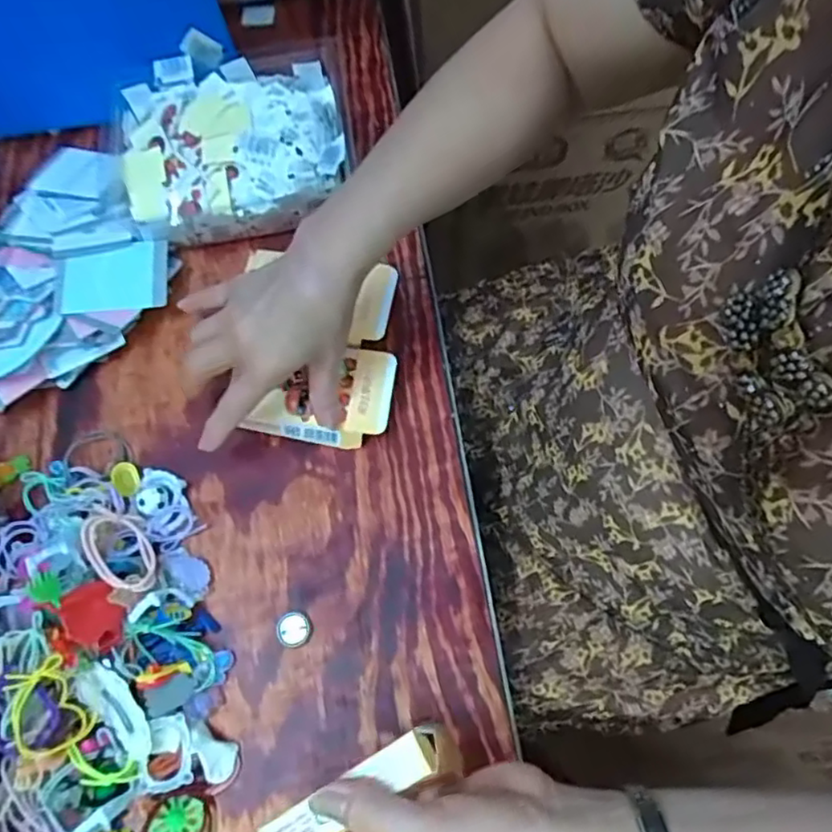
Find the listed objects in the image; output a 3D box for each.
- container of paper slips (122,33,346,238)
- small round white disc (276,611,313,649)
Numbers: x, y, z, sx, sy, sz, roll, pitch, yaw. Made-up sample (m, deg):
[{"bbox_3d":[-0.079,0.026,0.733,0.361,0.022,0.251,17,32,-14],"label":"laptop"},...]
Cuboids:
[{"bbox_3d":[-0.166,-0.246,0.563,0.201,0.049,0.179,-9,70,0],"label":"container of paper slips"},{"bbox_3d":[-0.084,0.148,0.440,0.024,0.005,0.023,-1,70,3],"label":"small round white disc"}]

